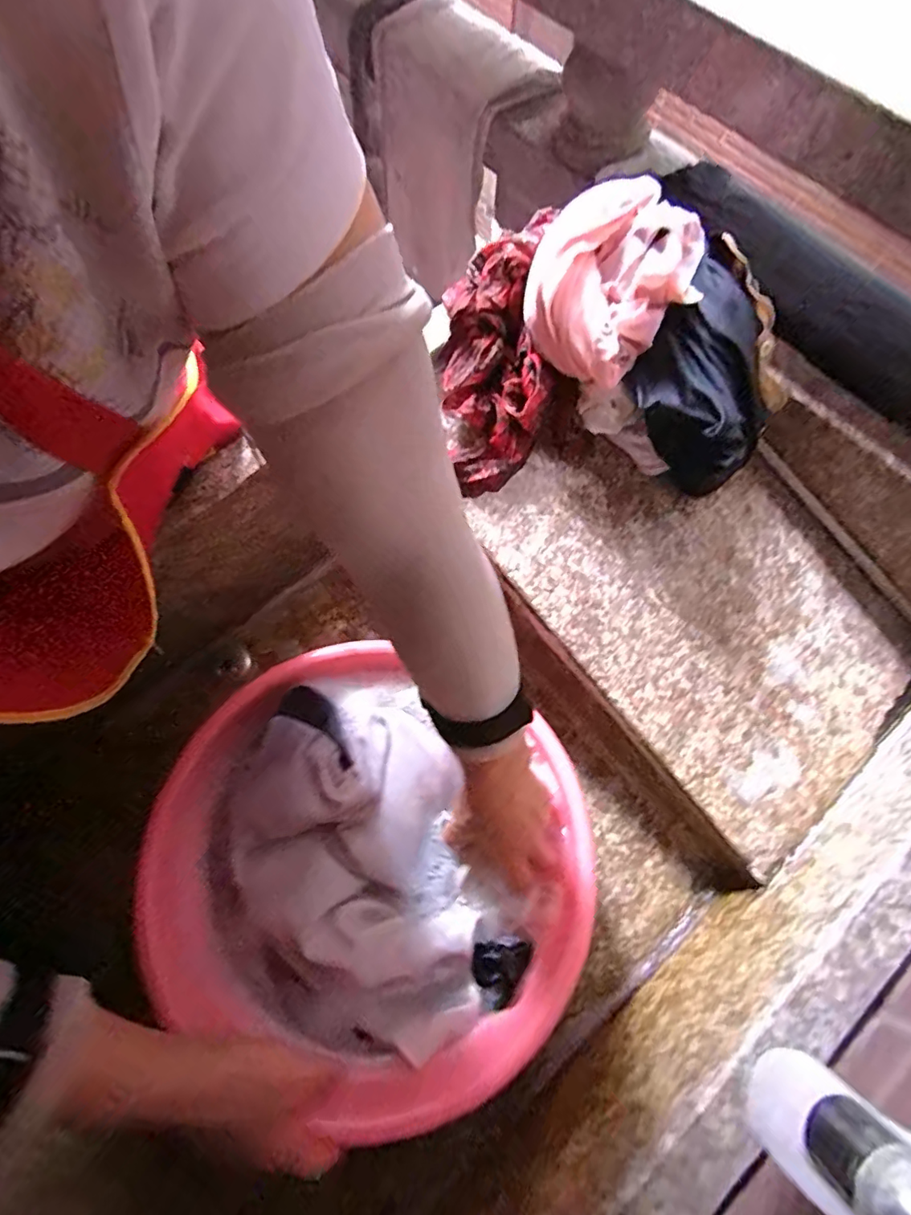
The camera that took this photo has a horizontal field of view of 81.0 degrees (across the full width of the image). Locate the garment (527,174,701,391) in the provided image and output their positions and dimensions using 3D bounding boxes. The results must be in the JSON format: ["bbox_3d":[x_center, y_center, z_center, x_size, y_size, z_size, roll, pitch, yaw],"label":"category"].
[{"bbox_3d":[0.130,-0.267,0.441,0.130,0.083,0.104,-39,75,-12],"label":"garment"}]

